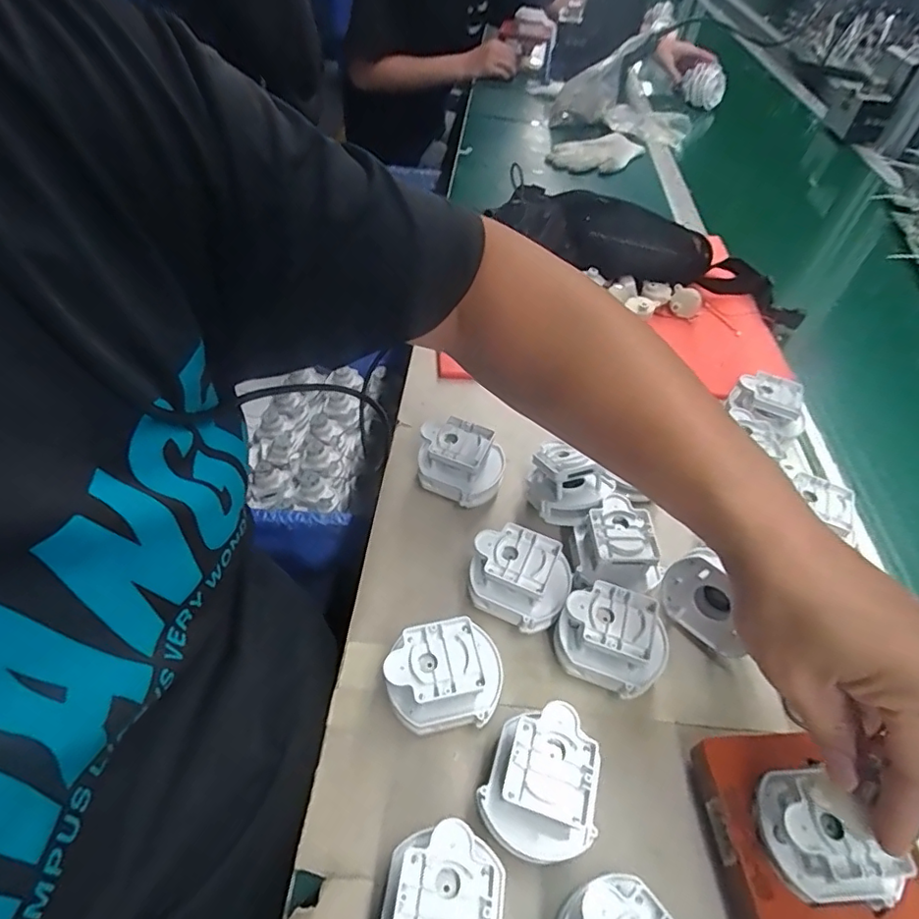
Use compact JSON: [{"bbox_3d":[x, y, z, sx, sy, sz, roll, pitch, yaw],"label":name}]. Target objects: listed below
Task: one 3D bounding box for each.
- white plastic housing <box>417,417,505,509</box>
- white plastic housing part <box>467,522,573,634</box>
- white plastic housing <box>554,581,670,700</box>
[{"bbox_3d":[0.001,0.006,0.456,0.069,0.054,0.054,15,48,8],"label":"white plastic housing"},{"bbox_3d":[0.042,0.081,0.384,0.068,0.038,0.054,23,50,14],"label":"white plastic housing part"},{"bbox_3d":[0.099,0.117,0.363,0.072,0.047,0.055,22,50,13],"label":"white plastic housing"}]

